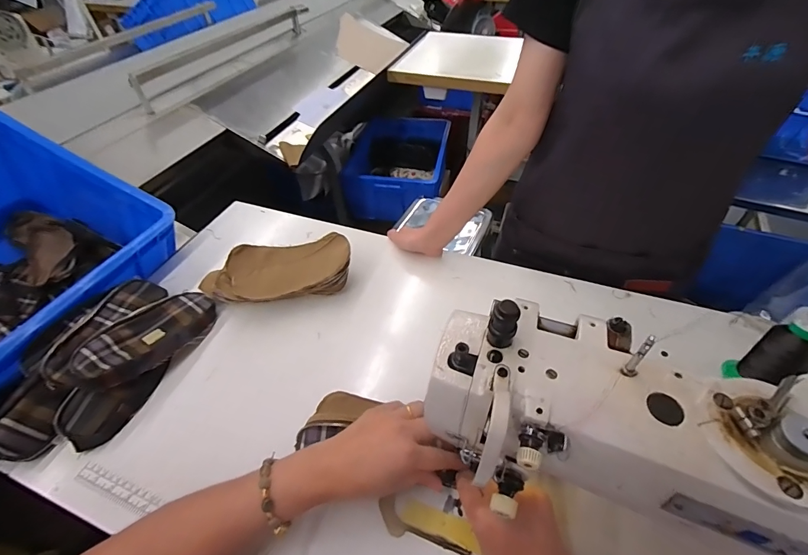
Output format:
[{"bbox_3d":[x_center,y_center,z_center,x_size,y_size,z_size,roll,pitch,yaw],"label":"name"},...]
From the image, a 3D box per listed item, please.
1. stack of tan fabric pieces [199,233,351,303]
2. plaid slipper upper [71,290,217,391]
[{"bbox_3d":[-0.204,-0.007,0.597,0.240,0.066,0.100,-8,47,-5],"label":"stack of tan fabric pieces"},{"bbox_3d":[-0.350,0.078,0.523,0.084,0.034,0.179,20,37,20],"label":"plaid slipper upper"}]

